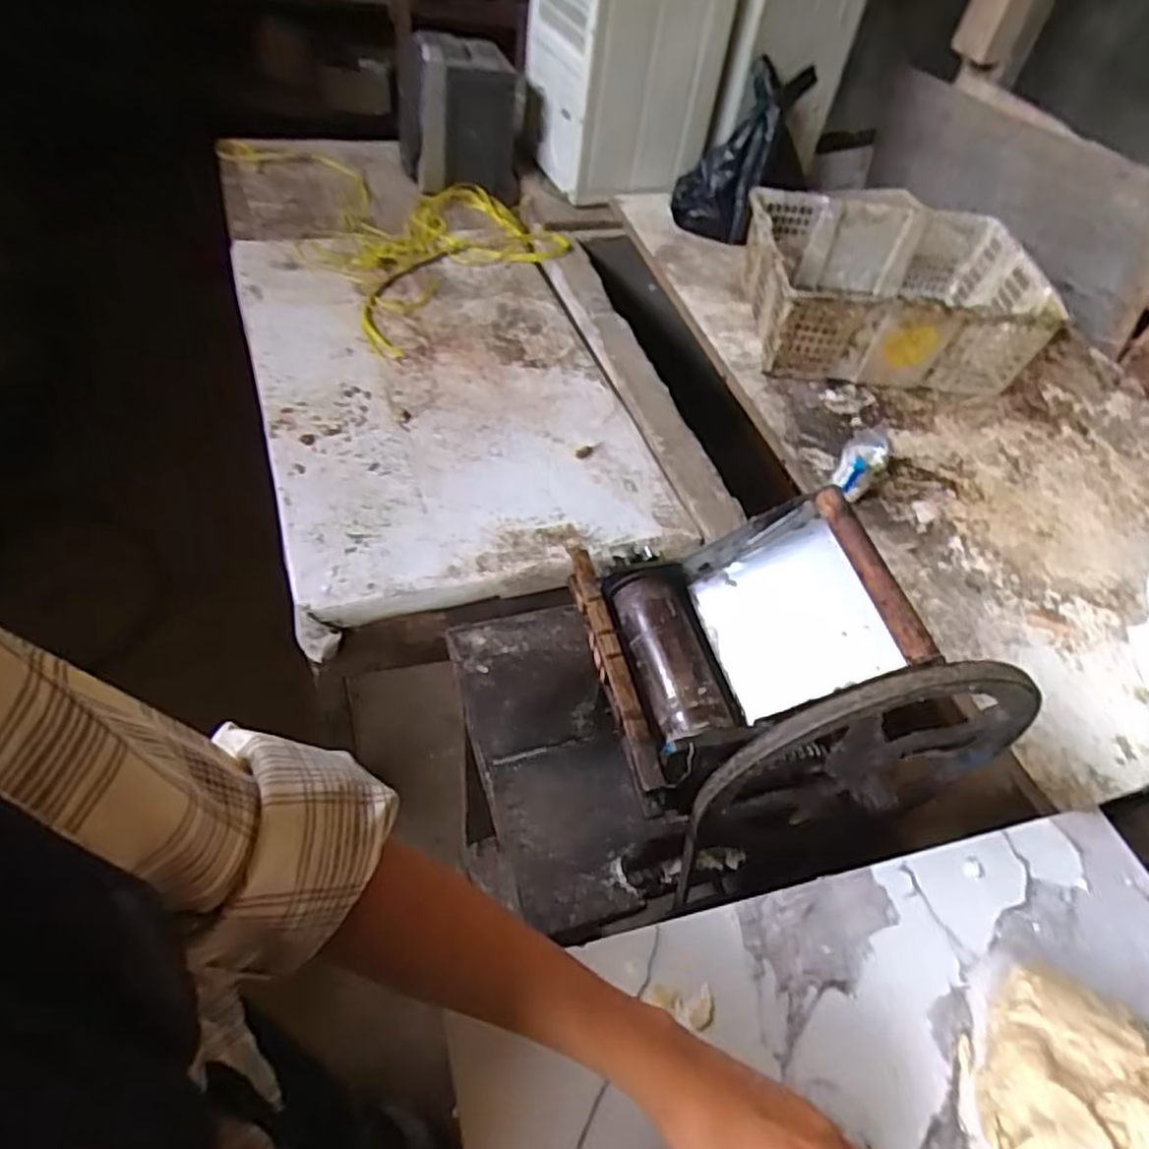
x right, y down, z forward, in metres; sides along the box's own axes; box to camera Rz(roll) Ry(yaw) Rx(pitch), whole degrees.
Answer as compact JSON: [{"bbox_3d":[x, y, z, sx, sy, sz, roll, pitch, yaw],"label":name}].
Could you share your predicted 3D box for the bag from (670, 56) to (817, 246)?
[{"bbox_3d":[0.331,-0.844,1.469,0.189,0.346,0.118,36,15,23],"label":"bag"}]

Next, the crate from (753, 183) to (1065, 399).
[{"bbox_3d":[0.540,-0.497,1.315,0.474,0.165,0.341,2,50,-6],"label":"crate"}]

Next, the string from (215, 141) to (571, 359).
[{"bbox_3d":[-0.334,-0.731,1.508,0.486,0.052,0.808,-24,58,-25],"label":"string"}]

